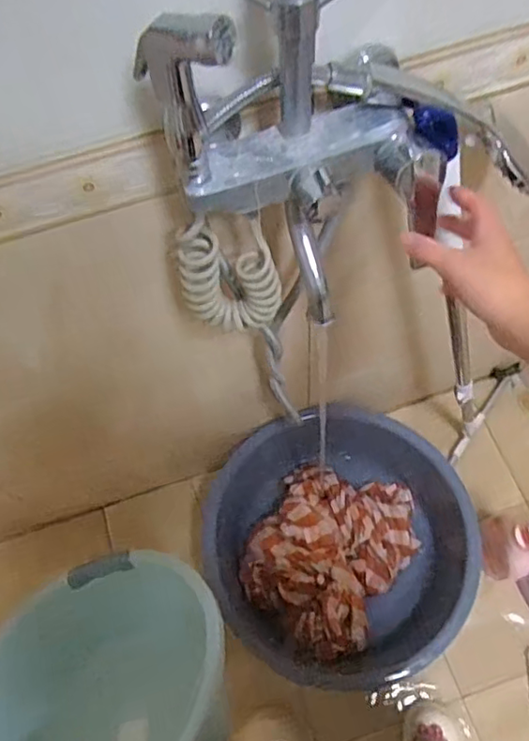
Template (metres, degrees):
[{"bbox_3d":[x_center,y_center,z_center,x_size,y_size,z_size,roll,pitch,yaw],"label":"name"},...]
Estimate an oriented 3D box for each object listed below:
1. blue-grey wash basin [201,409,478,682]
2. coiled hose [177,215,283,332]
[{"bbox_3d":[0.136,0.325,1.139,0.476,0.159,0.488,1,65,-2],"label":"blue-grey wash basin"},{"bbox_3d":[-0.034,-0.096,0.606,0.102,0.149,0.043,5,65,0],"label":"coiled hose"}]

